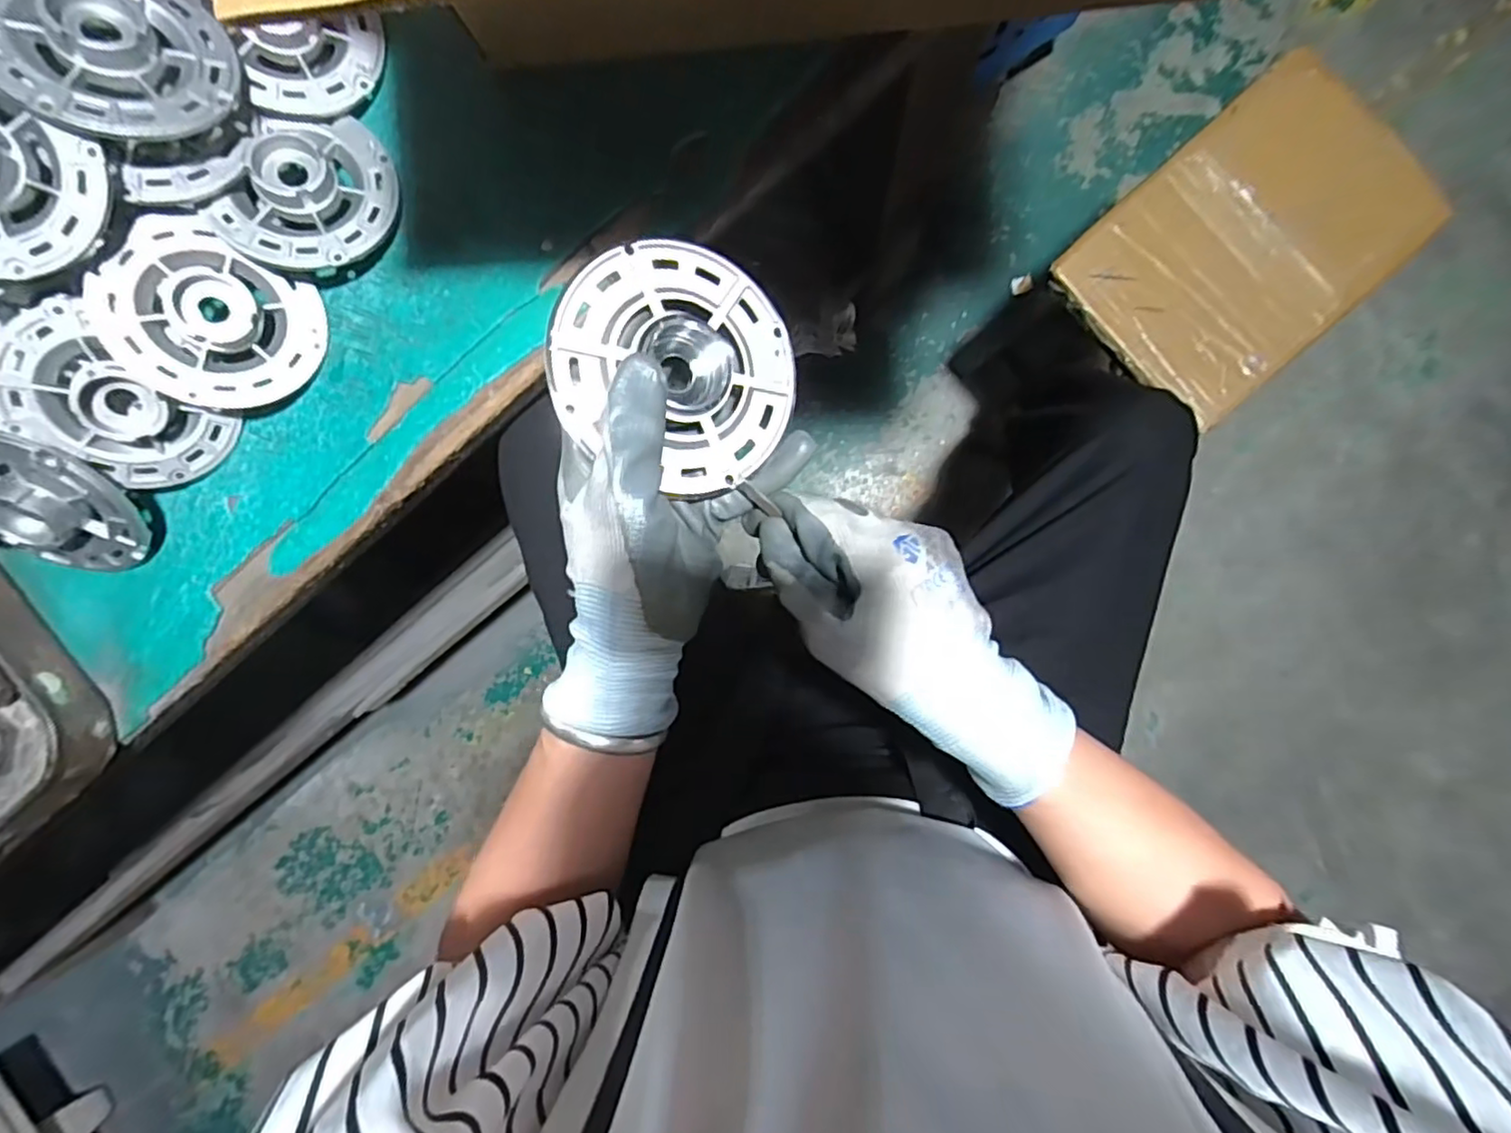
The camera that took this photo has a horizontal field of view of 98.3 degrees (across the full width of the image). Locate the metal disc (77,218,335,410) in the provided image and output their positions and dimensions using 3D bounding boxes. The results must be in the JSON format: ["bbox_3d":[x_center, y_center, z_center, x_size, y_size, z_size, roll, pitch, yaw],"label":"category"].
[{"bbox_3d":[-0.325,-0.146,0.393,0.105,0.023,0.095,24,81,-32],"label":"metal disc"}]

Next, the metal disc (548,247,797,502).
[{"bbox_3d":[-0.031,-0.089,0.286,0.107,0.013,0.100,0,90,-24],"label":"metal disc"}]

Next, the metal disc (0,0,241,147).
[{"bbox_3d":[-0.346,-0.279,0.343,0.115,0.024,0.112,8,72,-25],"label":"metal disc"}]

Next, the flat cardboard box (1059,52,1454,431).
[{"bbox_3d":[0.487,-0.317,0.653,0.309,0.050,0.234,-42,89,4],"label":"flat cardboard box"}]

